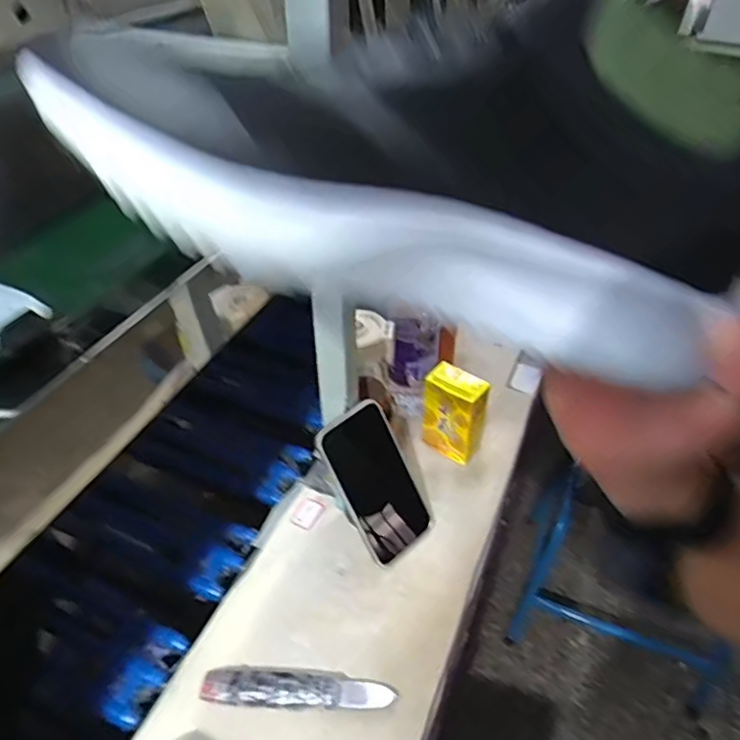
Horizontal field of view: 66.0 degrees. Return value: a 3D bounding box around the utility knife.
[{"bbox_3d":[-0.064,0.280,0.504,0.167,0.016,0.033,2,42,2],"label":"utility knife"}]

